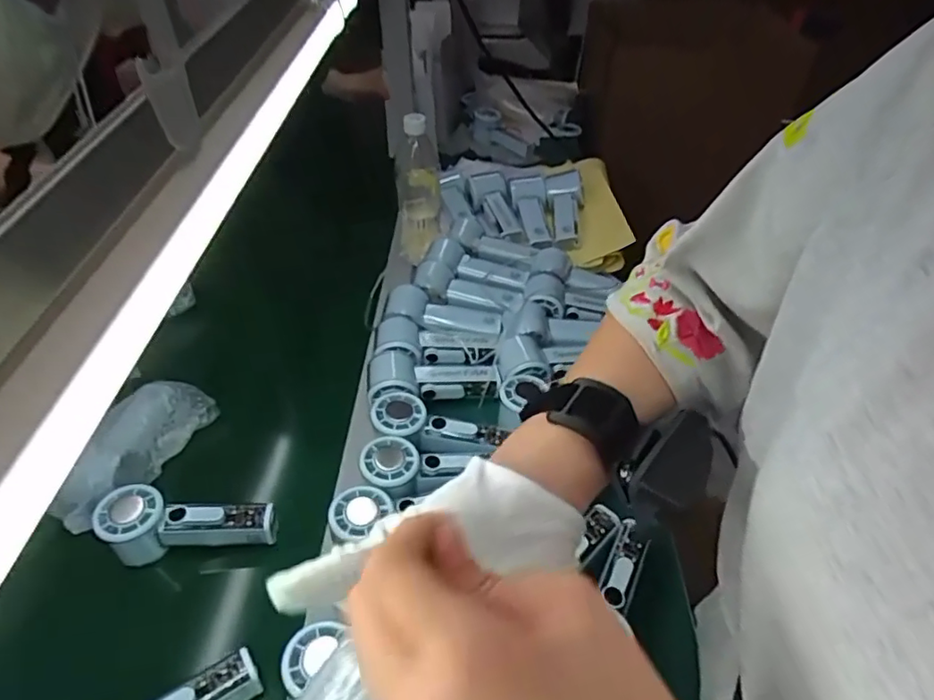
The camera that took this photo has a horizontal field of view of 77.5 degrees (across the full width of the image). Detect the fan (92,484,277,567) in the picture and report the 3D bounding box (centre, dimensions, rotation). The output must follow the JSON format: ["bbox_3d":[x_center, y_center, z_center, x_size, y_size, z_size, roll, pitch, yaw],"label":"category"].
[{"bbox_3d":[-0.260,0.168,0.545,0.149,0.057,0.053,2,44,2],"label":"fan"}]

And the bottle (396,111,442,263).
[{"bbox_3d":[-0.071,-0.223,0.844,0.064,0.220,0.073,-3,44,-4],"label":"bottle"}]

